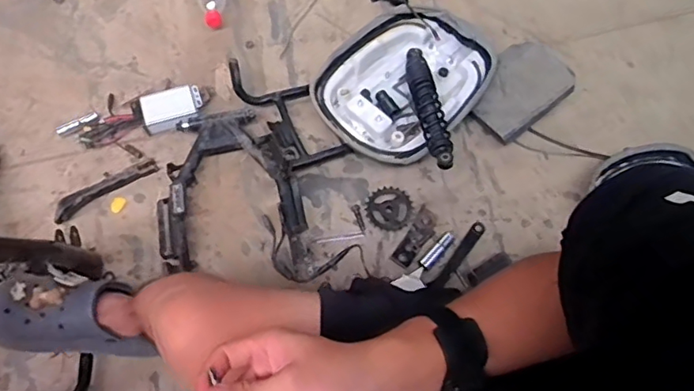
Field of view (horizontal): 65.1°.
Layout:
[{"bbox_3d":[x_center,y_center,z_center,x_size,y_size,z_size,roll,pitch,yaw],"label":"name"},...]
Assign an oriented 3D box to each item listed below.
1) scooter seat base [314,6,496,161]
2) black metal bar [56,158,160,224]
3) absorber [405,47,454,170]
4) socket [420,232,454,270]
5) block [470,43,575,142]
[{"bbox_3d":[0.109,-0.221,1.063,0.271,0.060,0.339,41,71,13],"label":"scooter seat base"},{"bbox_3d":[-0.438,-0.014,0.988,0.190,0.027,0.034,-33,72,-15],"label":"black metal bar"},{"bbox_3d":[0.148,-0.168,0.997,0.043,0.044,0.285,-7,58,-4],"label":"absorber"},{"bbox_3d":[0.162,0.100,0.971,0.023,0.019,0.079,42,72,14],"label":"socket"},{"bbox_3d":[0.323,-0.198,1.025,0.175,0.031,0.136,-44,69,5],"label":"block"}]

